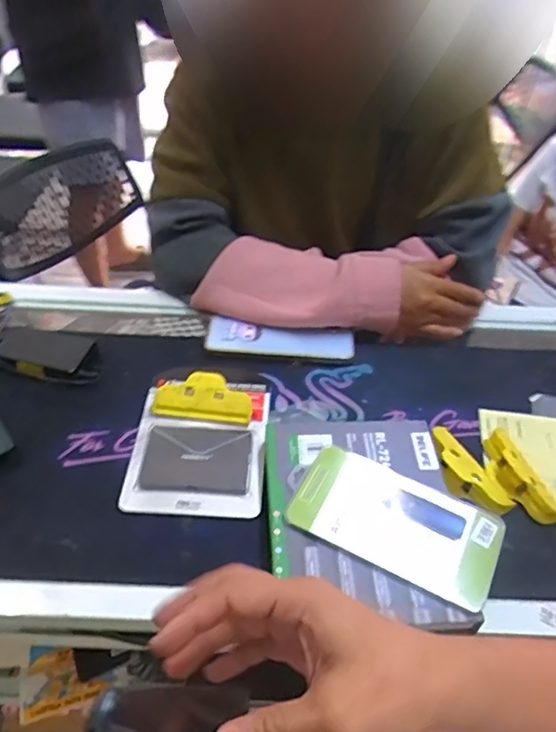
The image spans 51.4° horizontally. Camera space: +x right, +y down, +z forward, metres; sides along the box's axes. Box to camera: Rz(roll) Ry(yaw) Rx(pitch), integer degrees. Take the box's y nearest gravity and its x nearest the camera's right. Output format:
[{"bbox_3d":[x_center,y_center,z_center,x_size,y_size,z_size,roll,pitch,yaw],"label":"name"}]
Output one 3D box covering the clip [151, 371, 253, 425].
[{"bbox_3d":[-0.077,0.031,0.600,0.101,0.021,0.050,7,47,3],"label":"clip"}]

